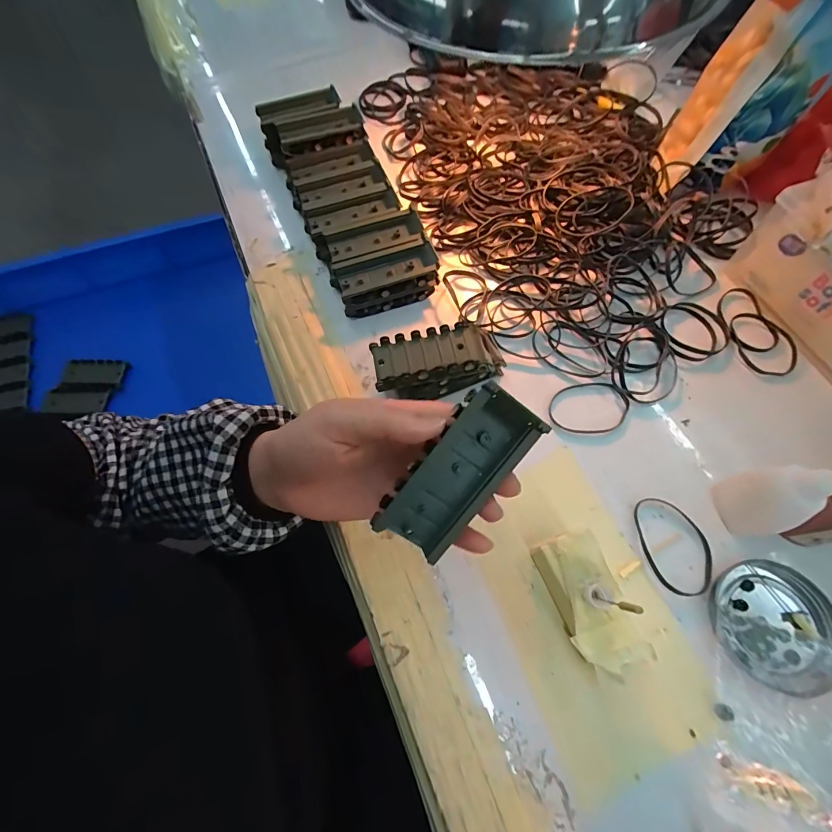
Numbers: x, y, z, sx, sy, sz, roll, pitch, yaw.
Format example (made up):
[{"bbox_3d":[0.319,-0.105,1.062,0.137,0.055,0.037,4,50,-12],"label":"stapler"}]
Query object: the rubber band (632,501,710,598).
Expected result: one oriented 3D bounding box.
[{"bbox_3d":[0.192,0.095,0.291,0.049,0.004,0.069,-5,65,-1],"label":"rubber band"}]

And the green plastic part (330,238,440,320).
[{"bbox_3d":[-0.028,-0.135,0.390,0.099,0.030,0.044,-19,67,-5],"label":"green plastic part"}]

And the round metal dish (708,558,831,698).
[{"bbox_3d":[0.242,0.142,0.265,0.076,0.014,0.075,-1,65,1],"label":"round metal dish"}]

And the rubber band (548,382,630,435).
[{"bbox_3d":[0.149,-0.008,0.340,0.070,0.004,0.049,-7,66,0],"label":"rubber band"}]

